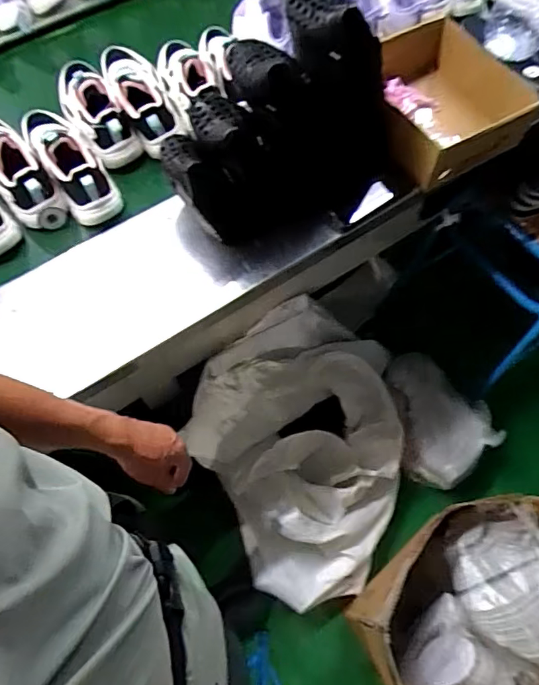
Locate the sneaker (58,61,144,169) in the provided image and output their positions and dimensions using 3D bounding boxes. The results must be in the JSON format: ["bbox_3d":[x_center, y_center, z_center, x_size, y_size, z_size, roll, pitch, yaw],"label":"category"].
[{"bbox_3d":[-0.340,-0.442,0.944,0.080,0.120,0.232,-32,69,-12],"label":"sneaker"}]

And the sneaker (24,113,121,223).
[{"bbox_3d":[-0.365,-0.338,0.888,0.086,0.102,0.270,-31,69,-12],"label":"sneaker"}]

